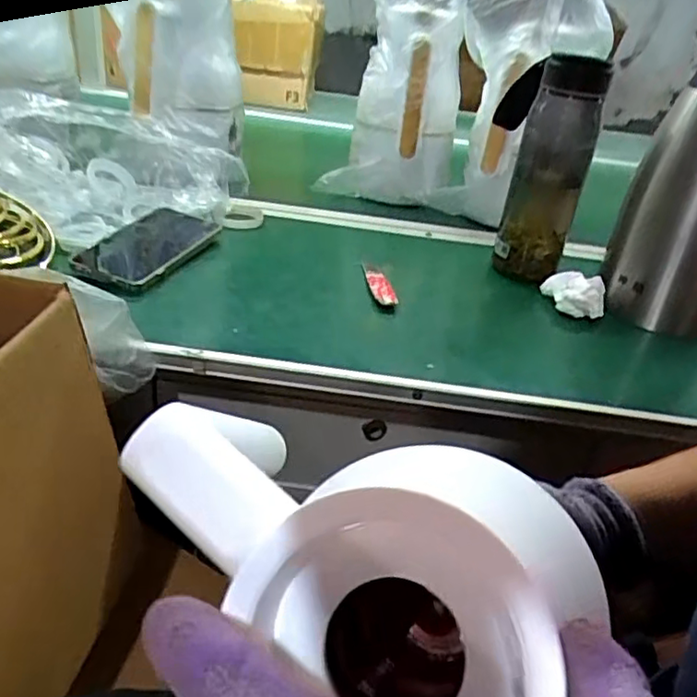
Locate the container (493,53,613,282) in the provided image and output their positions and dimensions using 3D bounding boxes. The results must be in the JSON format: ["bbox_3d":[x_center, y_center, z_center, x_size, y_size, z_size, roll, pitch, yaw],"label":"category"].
[{"bbox_3d":[0.207,-0.204,0.697,0.108,0.222,0.095,15,31,12],"label":"container"}]

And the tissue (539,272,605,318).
[{"bbox_3d":[0.232,-0.061,0.650,0.045,0.033,0.062,2,31,-10],"label":"tissue"}]

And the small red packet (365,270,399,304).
[{"bbox_3d":[0.032,-0.064,0.640,0.021,0.005,0.074,-1,32,-14],"label":"small red packet"}]

